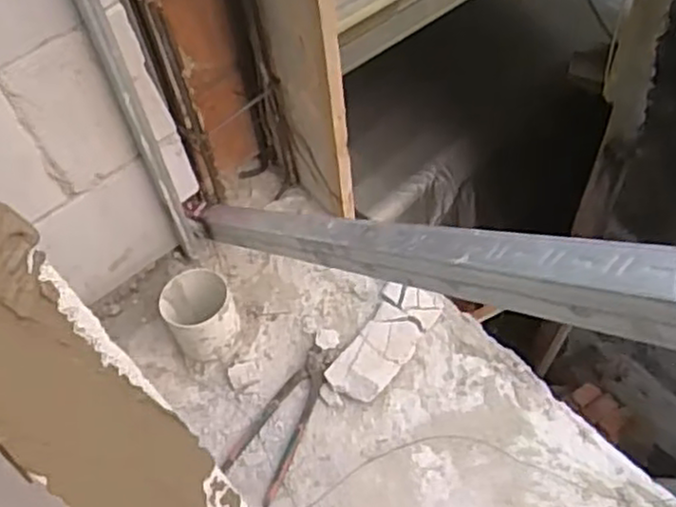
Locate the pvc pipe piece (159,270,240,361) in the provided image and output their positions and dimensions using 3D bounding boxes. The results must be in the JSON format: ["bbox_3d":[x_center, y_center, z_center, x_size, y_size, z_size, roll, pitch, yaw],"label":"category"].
[{"bbox_3d":[-0.185,0.087,0.985,0.090,0.102,0.100,-30,60,-15],"label":"pvc pipe piece"}]

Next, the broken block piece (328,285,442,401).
[{"bbox_3d":[0.064,0.120,0.983,0.083,0.029,0.186,26,63,19],"label":"broken block piece"}]

